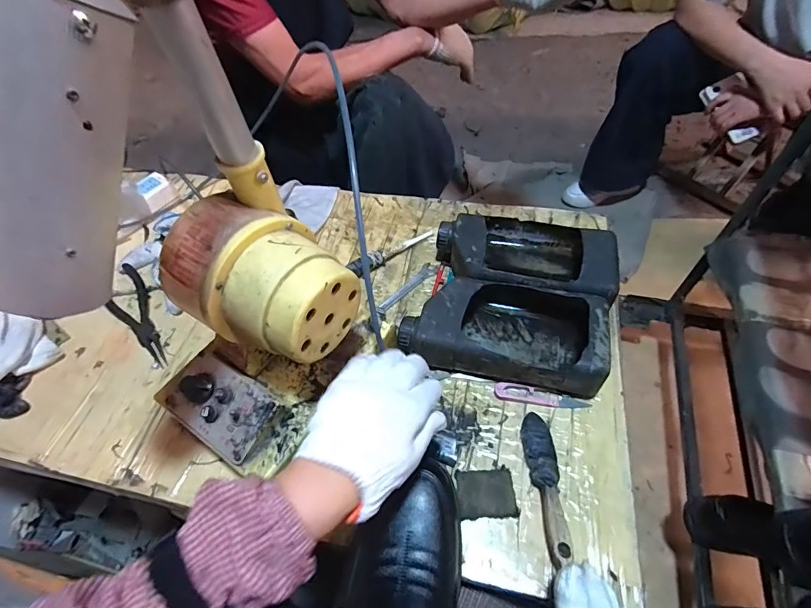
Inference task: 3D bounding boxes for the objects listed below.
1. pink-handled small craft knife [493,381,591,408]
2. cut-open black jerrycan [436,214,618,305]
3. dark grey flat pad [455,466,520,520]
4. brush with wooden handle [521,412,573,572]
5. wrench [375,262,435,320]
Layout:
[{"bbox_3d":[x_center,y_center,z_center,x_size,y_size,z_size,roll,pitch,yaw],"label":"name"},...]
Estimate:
[{"bbox_3d":[0.150,0.103,0.463,0.098,0.006,0.020,8,56,10],"label":"pink-handled small craft knife"},{"bbox_3d":[0.150,-0.057,0.544,0.221,0.064,0.122,9,57,12],"label":"cut-open black jerrycan"},{"bbox_3d":[0.079,0.185,0.406,0.054,0.009,0.045,-6,55,1],"label":"dark grey flat pad"},{"bbox_3d":[0.135,0.169,0.399,0.027,0.020,0.132,-3,55,4],"label":"brush with wooden handle"},{"bbox_3d":[0.000,-0.017,0.562,0.021,0.004,0.111,34,64,25],"label":"wrench"}]

